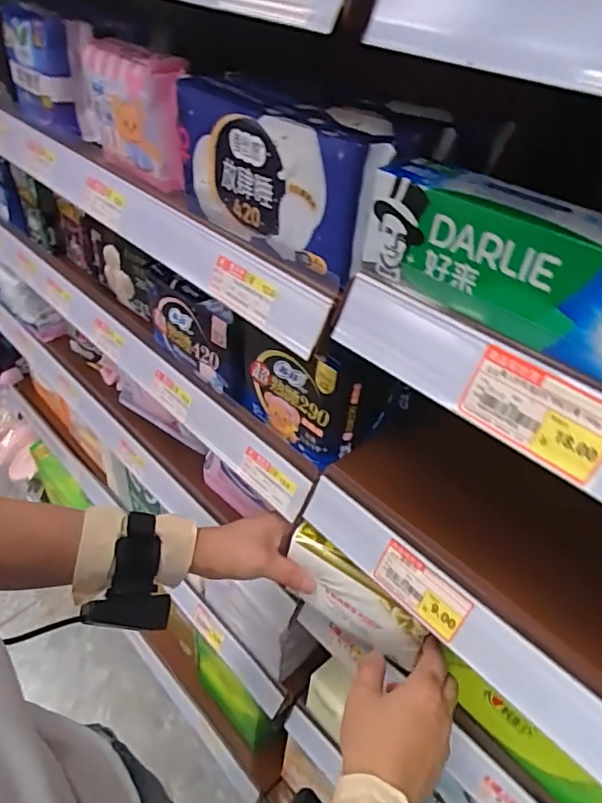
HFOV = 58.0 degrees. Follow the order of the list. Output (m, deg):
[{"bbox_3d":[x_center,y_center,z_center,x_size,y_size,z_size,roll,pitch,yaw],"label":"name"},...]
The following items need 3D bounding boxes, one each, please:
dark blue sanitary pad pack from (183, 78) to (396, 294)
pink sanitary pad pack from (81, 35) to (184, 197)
[{"bbox_3d":[-0.010,-0.157,0.380,0.062,0.091,0.181,-28,51,-31],"label":"dark blue sanitary pad pack"},{"bbox_3d":[-0.134,-0.236,0.454,0.040,0.095,0.123,-26,50,-30],"label":"pink sanitary pad pack"}]

